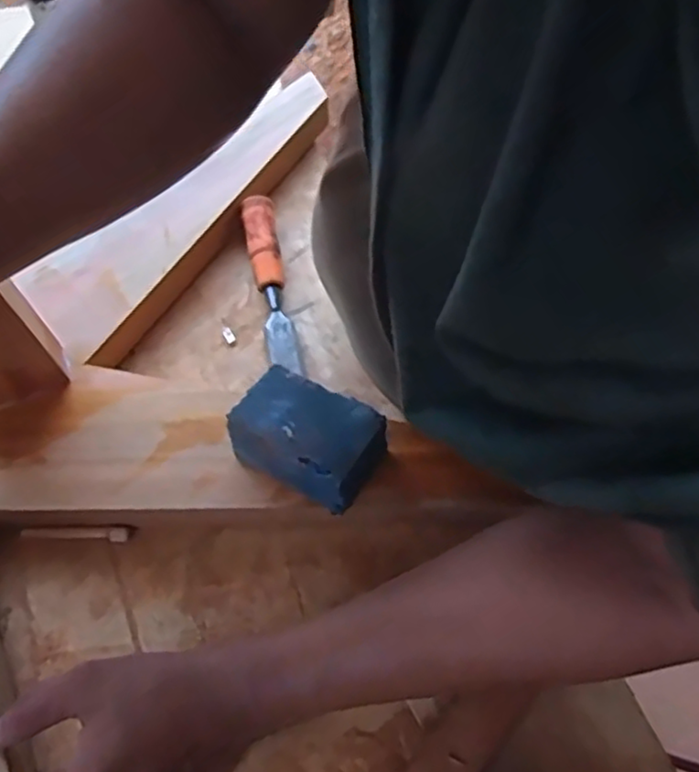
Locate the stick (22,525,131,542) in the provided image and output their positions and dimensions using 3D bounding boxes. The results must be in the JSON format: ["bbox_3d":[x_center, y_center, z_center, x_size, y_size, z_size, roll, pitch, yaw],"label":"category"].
[{"bbox_3d":[-0.186,0.100,0.471,0.071,0.007,0.010,1,58,-1],"label":"stick"}]

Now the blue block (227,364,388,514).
[{"bbox_3d":[-0.026,0.037,0.439,0.091,0.056,0.058,23,63,12],"label":"blue block"}]

